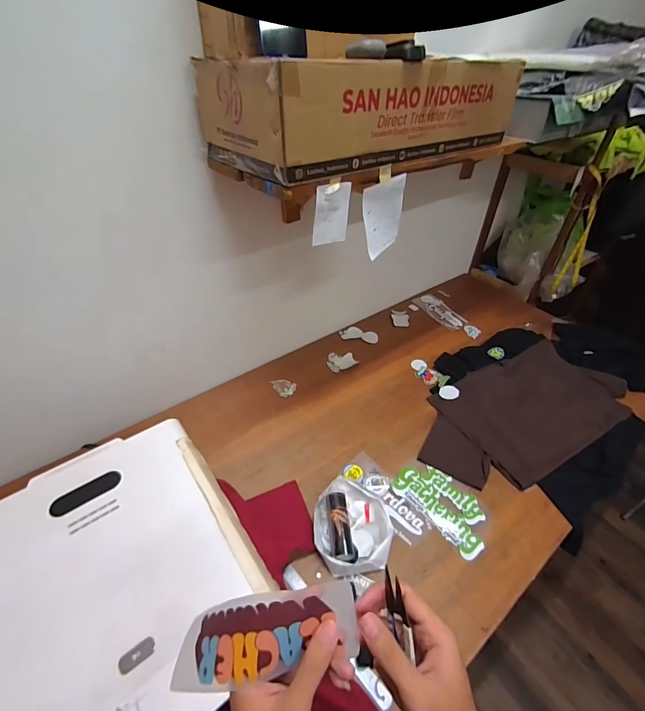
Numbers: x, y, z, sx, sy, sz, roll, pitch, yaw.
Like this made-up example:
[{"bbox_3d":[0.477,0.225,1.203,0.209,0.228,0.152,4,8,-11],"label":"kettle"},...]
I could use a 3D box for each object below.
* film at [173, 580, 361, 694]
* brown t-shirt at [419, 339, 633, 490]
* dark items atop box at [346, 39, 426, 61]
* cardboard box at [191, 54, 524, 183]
[{"bbox_3d":[-0.052,0.231,0.293,0.160,0.041,0.057,-19,44,2],"label":"film"},{"bbox_3d":[0.604,0.159,1.058,0.703,0.049,0.334,-19,46,-21],"label":"brown t-shirt"},{"bbox_3d":[0.104,-0.493,0.567,0.124,0.024,0.049,-23,48,-24],"label":"dark items atop box"},{"bbox_3d":[0.094,-0.515,0.725,0.609,0.147,0.284,-27,50,-28],"label":"cardboard box"}]

